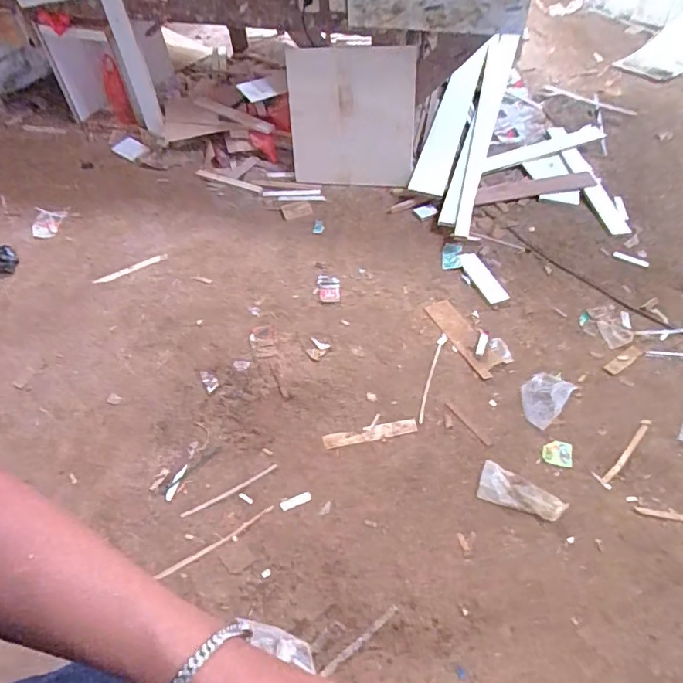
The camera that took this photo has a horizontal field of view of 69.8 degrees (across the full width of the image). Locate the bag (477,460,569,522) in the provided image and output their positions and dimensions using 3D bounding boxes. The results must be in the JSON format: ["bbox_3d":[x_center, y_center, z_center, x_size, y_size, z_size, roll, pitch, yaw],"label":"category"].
[{"bbox_3d":[0.491,0.408,1.338,0.222,0.022,0.108,15,53,12],"label":"bag"}]

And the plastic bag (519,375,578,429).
[{"bbox_3d":[0.630,0.173,1.533,0.126,0.024,0.195,32,58,23],"label":"plastic bag"}]

